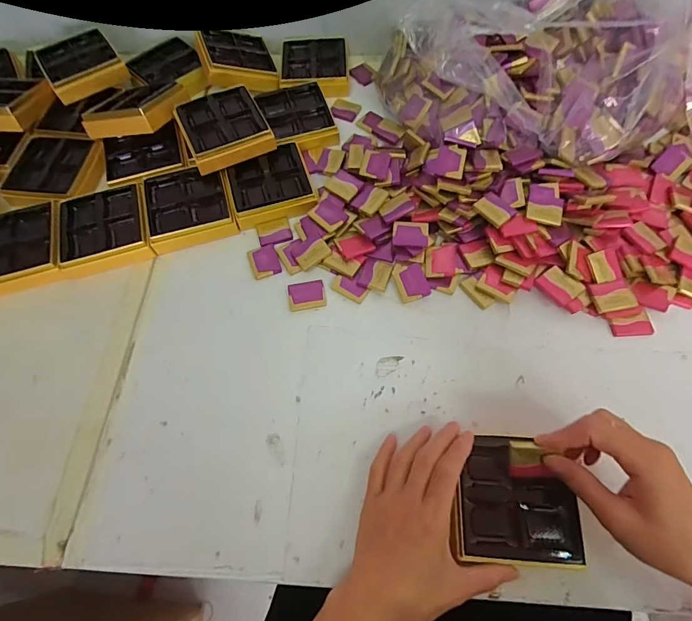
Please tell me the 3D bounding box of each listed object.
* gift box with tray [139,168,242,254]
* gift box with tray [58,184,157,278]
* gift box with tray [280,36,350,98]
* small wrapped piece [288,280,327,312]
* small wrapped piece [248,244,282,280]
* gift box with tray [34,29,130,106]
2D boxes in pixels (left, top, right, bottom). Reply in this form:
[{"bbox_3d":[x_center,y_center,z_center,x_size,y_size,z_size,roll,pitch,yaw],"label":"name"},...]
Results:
[{"bbox_3d":[-0.186,-0.124,0.477,0.099,0.020,0.096,-16,65,-5],"label":"gift box with tray"},{"bbox_3d":[-0.279,-0.097,0.463,0.095,0.019,0.103,-17,65,-6],"label":"gift box with tray"},{"bbox_3d":[-0.044,-0.355,0.582,0.096,0.021,0.109,-2,64,1],"label":"gift box with tray"},{"bbox_3d":[-0.043,-0.017,0.435,0.039,0.004,0.033,-9,64,-2],"label":"small wrapped piece"},{"bbox_3d":[-0.093,-0.057,0.454,0.031,0.004,0.040,-19,65,-7],"label":"small wrapped piece"},{"bbox_3d":[-0.366,-0.338,0.560,0.097,0.034,0.090,-32,67,-12],"label":"gift box with tray"}]

